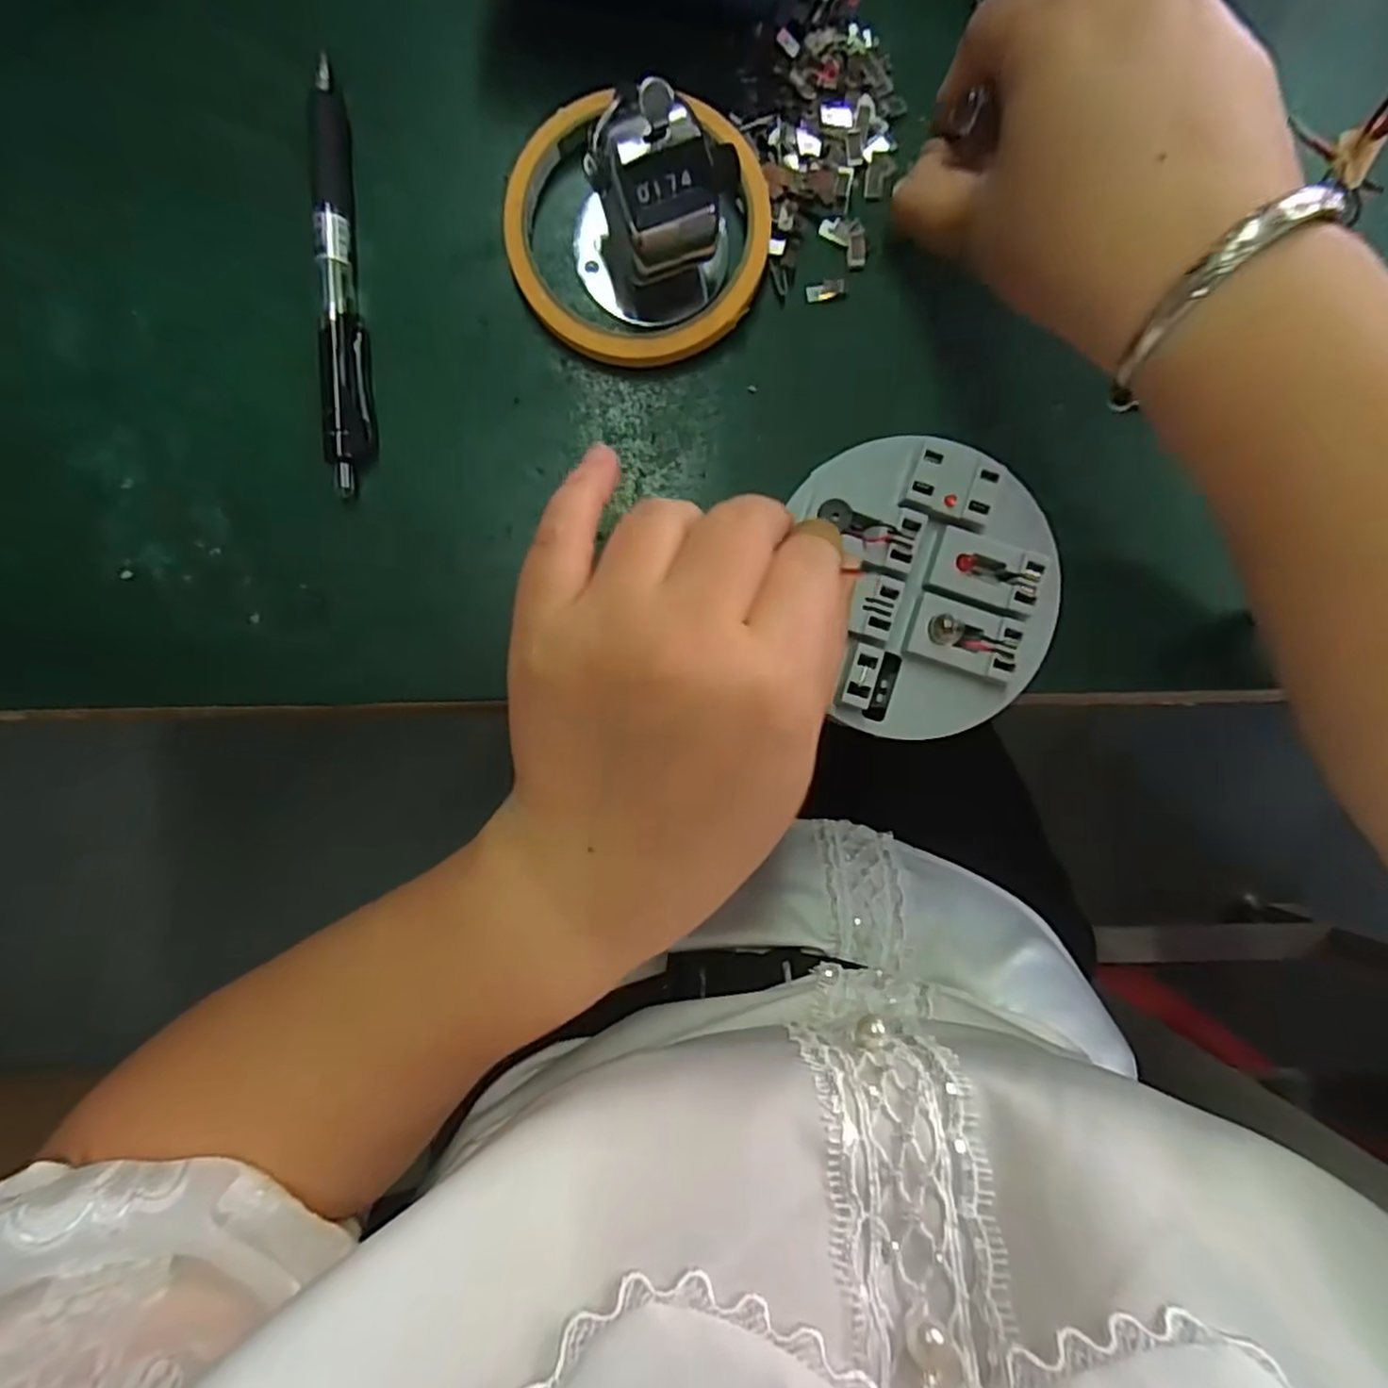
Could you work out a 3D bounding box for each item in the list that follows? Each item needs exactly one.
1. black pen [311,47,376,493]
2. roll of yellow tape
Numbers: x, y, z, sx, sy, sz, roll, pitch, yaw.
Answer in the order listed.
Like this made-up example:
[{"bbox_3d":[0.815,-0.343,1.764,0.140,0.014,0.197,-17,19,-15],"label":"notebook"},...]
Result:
[{"bbox_3d":[-0.120,-0.140,0.244,0.014,0.010,0.140,-2,91,-4],"label":"black pen"},{"bbox_3d":[-0.019,-0.157,0.247,0.089,0.018,0.086,0,90,-4],"label":"roll of yellow tape"}]

